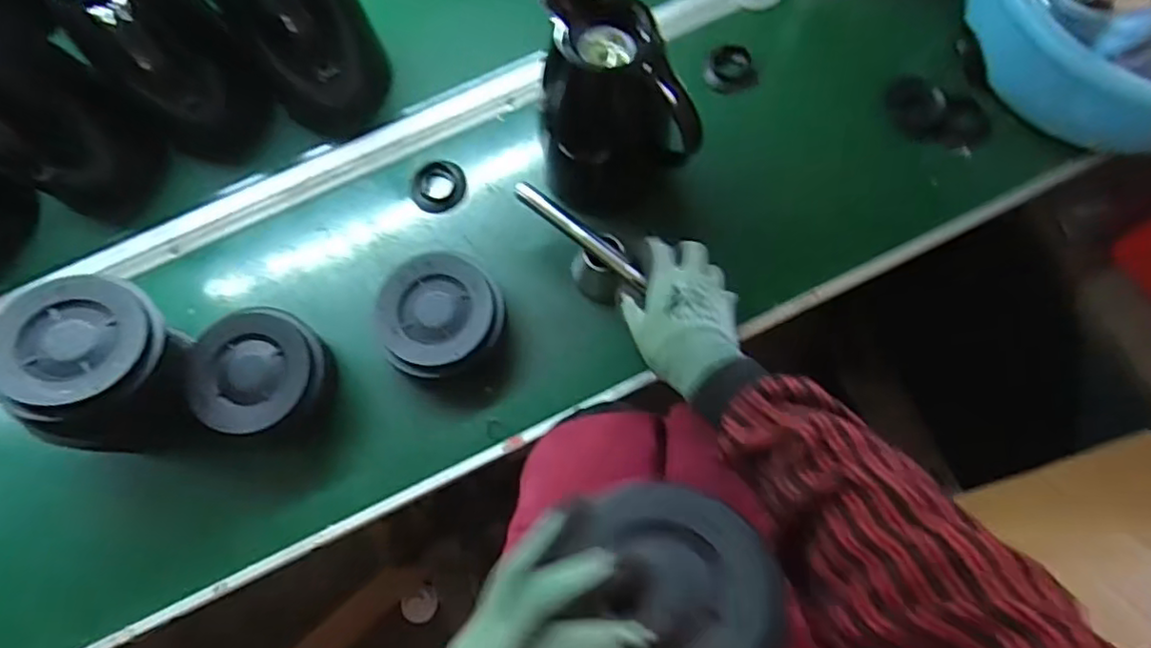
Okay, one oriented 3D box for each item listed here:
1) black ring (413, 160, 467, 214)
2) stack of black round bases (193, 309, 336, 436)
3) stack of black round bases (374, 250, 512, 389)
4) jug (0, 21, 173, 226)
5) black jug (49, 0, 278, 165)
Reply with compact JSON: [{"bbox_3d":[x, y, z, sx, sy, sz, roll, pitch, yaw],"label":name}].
[{"bbox_3d":[-0.145,-0.148,0.684,0.054,0.013,0.057,0,75,2],"label":"black ring"},{"bbox_3d":[-0.297,0.049,0.621,0.117,0.064,0.115,2,76,3],"label":"stack of black round bases"},{"bbox_3d":[-0.132,0.000,0.633,0.120,0.052,0.120,27,78,8],"label":"stack of black round bases"},{"bbox_3d":[-0.527,-0.213,0.633,0.102,0.261,0.119,-12,75,-1],"label":"jug"},{"bbox_3d":[-0.379,-0.253,0.614,0.108,0.230,0.104,27,78,8],"label":"black jug"}]

